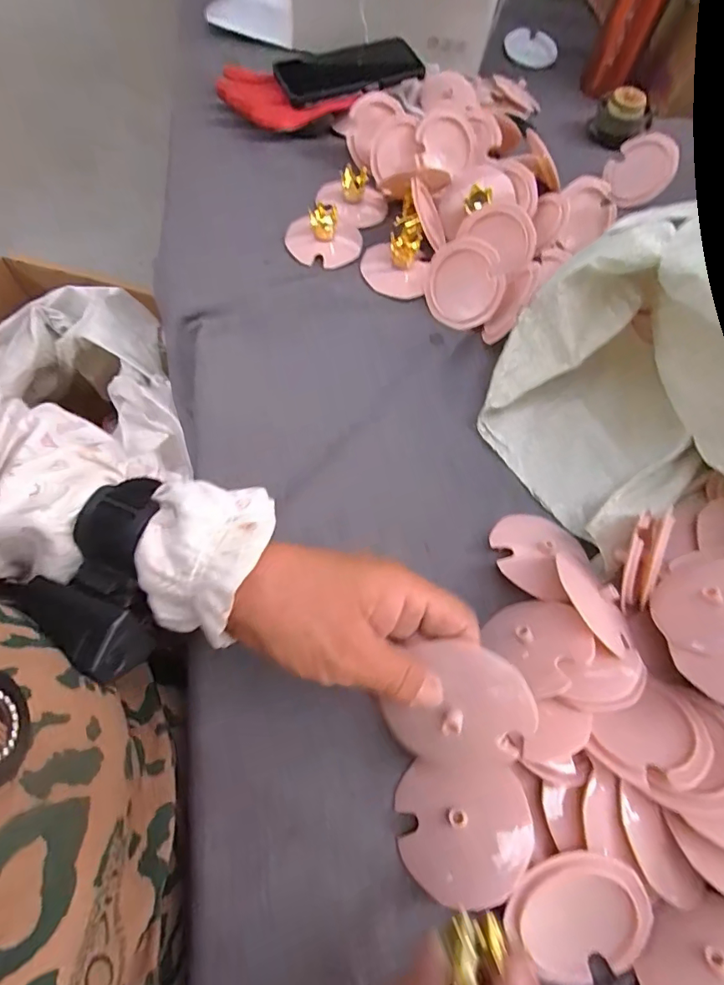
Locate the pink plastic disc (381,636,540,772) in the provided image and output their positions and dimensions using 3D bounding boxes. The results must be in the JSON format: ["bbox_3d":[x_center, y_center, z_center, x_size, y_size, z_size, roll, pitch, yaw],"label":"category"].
[{"bbox_3d":[0.047,0.109,0.237,0.067,0.012,0.070,4,102,18],"label":"pink plastic disc"}]

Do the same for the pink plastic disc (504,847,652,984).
[{"bbox_3d":[0.118,0.232,0.262,0.074,0.009,0.074,0,100,1],"label":"pink plastic disc"}]

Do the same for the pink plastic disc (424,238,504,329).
[{"bbox_3d":[0.097,-0.198,0.460,0.072,0.013,0.077,9,112,24],"label":"pink plastic disc"}]

